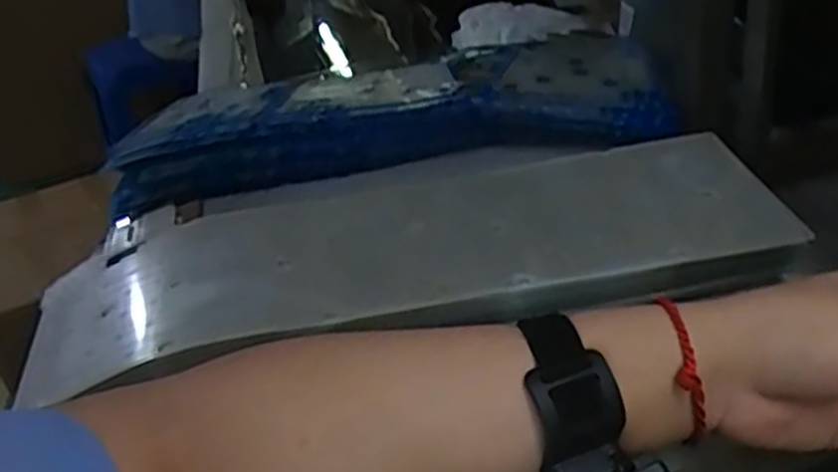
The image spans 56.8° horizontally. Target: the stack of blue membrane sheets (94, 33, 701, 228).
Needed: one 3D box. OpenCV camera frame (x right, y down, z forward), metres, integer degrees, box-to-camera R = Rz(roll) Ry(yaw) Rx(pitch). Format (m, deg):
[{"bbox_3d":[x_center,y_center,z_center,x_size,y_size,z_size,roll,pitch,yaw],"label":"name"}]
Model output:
[{"bbox_3d":[-0.026,-0.100,0.663,0.441,0.059,0.163,-5,33,2],"label":"stack of blue membrane sheets"}]

